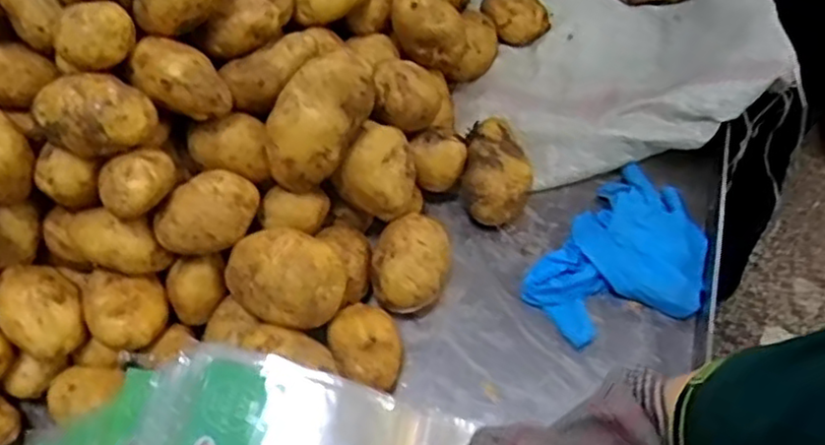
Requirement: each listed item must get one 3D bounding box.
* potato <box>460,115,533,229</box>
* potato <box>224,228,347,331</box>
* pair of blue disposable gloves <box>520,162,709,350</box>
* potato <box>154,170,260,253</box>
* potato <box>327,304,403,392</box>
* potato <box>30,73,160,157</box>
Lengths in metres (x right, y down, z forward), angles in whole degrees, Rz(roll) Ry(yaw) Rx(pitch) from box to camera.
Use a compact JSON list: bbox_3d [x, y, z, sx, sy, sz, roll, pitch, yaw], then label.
[{"bbox_3d":[0.080,-0.046,0.654,0.063,0.051,0.097,7,57,9],"label":"potato"},{"bbox_3d":[-0.102,0.043,0.546,0.092,0.055,0.066,9,57,10],"label":"potato"},{"bbox_3d":[0.191,0.033,0.607,0.121,0.032,0.170,35,65,24],"label":"pair of blue disposable gloves"},{"bbox_3d":[-0.160,-0.008,0.546,0.083,0.044,0.050,-36,61,-19],"label":"potato"},{"bbox_3d":[-0.037,0.103,0.570,0.056,0.053,0.076,-22,57,-10],"label":"potato"},{"bbox_3d":[-0.242,-0.082,0.523,0.092,0.048,0.051,-4,56,2],"label":"potato"}]

